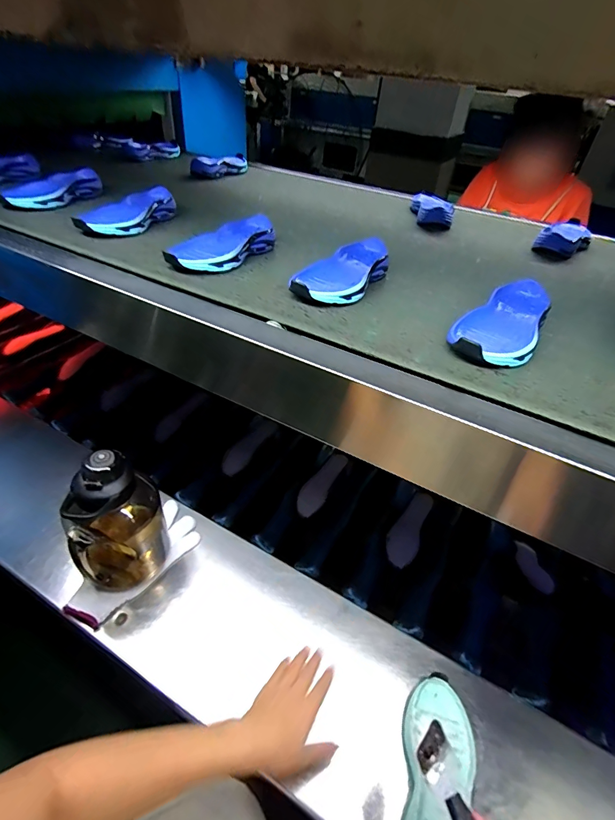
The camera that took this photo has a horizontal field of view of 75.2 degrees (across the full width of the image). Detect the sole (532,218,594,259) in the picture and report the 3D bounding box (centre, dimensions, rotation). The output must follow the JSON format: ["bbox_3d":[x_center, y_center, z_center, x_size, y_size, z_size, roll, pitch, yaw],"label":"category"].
[{"bbox_3d":[0.504,-0.335,0.771,0.072,0.037,0.194,31,47,28],"label":"sole"}]

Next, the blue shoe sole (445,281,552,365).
[{"bbox_3d":[0.228,-0.100,0.459,0.079,0.034,0.190,29,45,25],"label":"blue shoe sole"}]

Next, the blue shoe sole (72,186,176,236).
[{"bbox_3d":[-0.287,-0.325,0.660,0.075,0.035,0.193,24,44,21],"label":"blue shoe sole"}]

